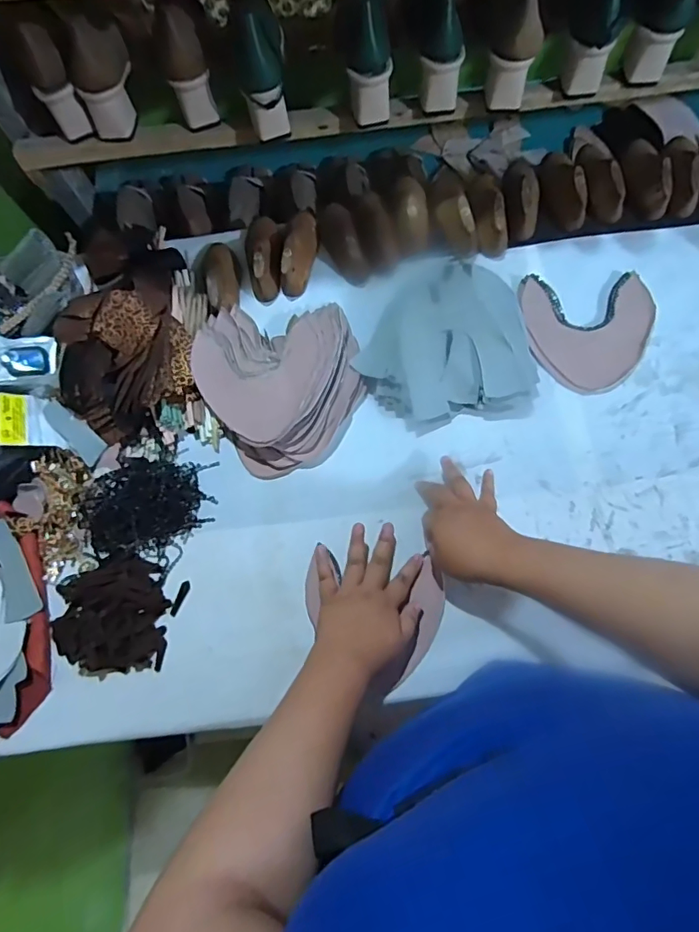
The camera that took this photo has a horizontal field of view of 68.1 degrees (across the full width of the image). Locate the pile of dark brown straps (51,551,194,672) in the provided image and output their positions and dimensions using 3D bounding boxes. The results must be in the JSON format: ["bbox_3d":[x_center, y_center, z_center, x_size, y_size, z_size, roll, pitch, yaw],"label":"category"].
[{"bbox_3d":[-0.286,0.171,0.615,0.152,0.031,0.128,12,74,8],"label":"pile of dark brown straps"}]

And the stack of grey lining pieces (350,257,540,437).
[{"bbox_3d":[0.120,-0.153,0.665,0.217,0.067,0.193,-11,72,1],"label":"stack of grey lining pieces"}]

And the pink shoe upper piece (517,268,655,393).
[{"bbox_3d":[0.321,-0.179,0.692,0.167,0.008,0.166,-2,77,3],"label":"pink shoe upper piece"}]

